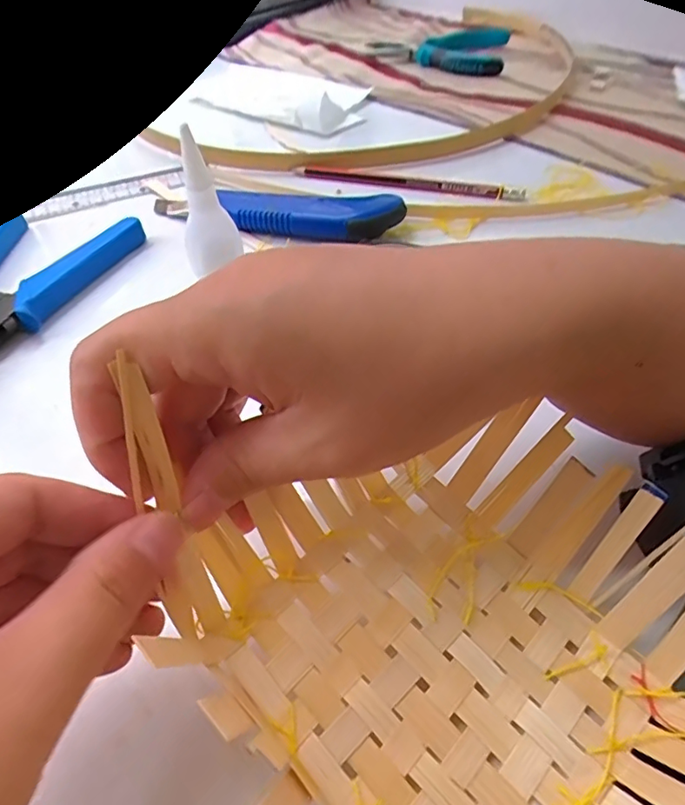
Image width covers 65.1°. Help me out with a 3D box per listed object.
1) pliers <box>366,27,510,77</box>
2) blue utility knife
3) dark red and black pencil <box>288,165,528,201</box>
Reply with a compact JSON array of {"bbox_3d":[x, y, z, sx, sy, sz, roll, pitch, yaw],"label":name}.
[{"bbox_3d":[0.106,-0.367,0.550,0.145,0.024,0.078,34,58,27],"label":"pliers"},{"bbox_3d":[-0.023,-0.120,0.340,0.133,0.026,0.035,8,50,9],"label":"blue utility knife"},{"bbox_3d":[0.042,-0.158,0.382,0.169,0.011,0.012,16,51,15],"label":"dark red and black pencil"}]

